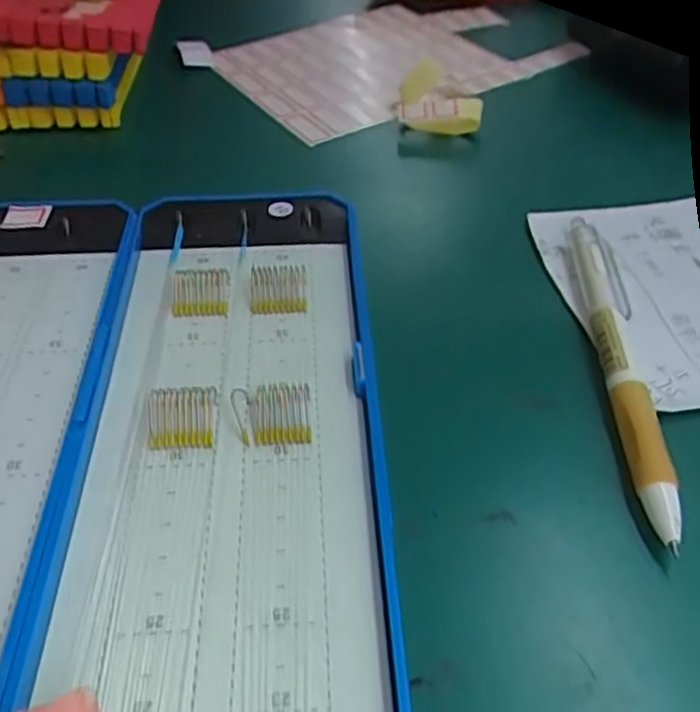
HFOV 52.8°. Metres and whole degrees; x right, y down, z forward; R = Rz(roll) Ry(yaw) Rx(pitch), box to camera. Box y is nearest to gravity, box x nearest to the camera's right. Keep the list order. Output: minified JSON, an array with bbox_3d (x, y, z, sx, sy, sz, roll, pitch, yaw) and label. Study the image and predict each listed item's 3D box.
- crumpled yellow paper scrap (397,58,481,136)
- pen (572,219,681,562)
[{"bbox_3d":[0.045,-0.126,0.349,0.040,0.029,0.022,6,45,5],"label":"crumpled yellow paper scrap"},{"bbox_3d":[0.089,0.000,0.232,0.015,0.012,0.136,1,45,4],"label":"pen"}]

